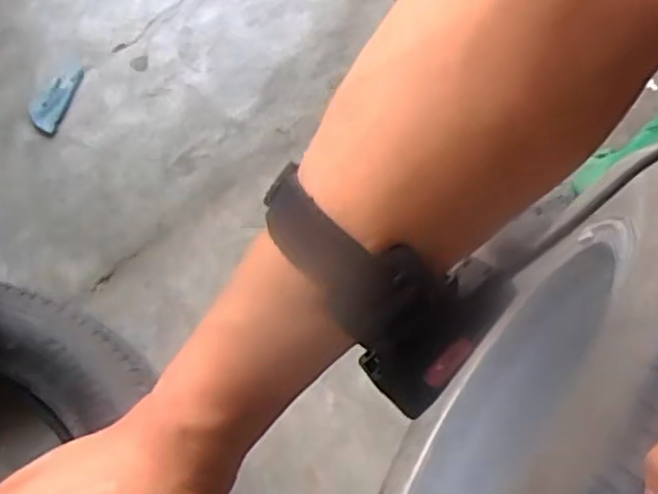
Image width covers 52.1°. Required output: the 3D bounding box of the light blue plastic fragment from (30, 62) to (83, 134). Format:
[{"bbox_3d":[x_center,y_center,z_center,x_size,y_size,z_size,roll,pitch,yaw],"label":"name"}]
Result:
[{"bbox_3d":[-0.429,-0.236,1.051,0.050,0.017,0.125,13,74,2],"label":"light blue plastic fragment"}]

